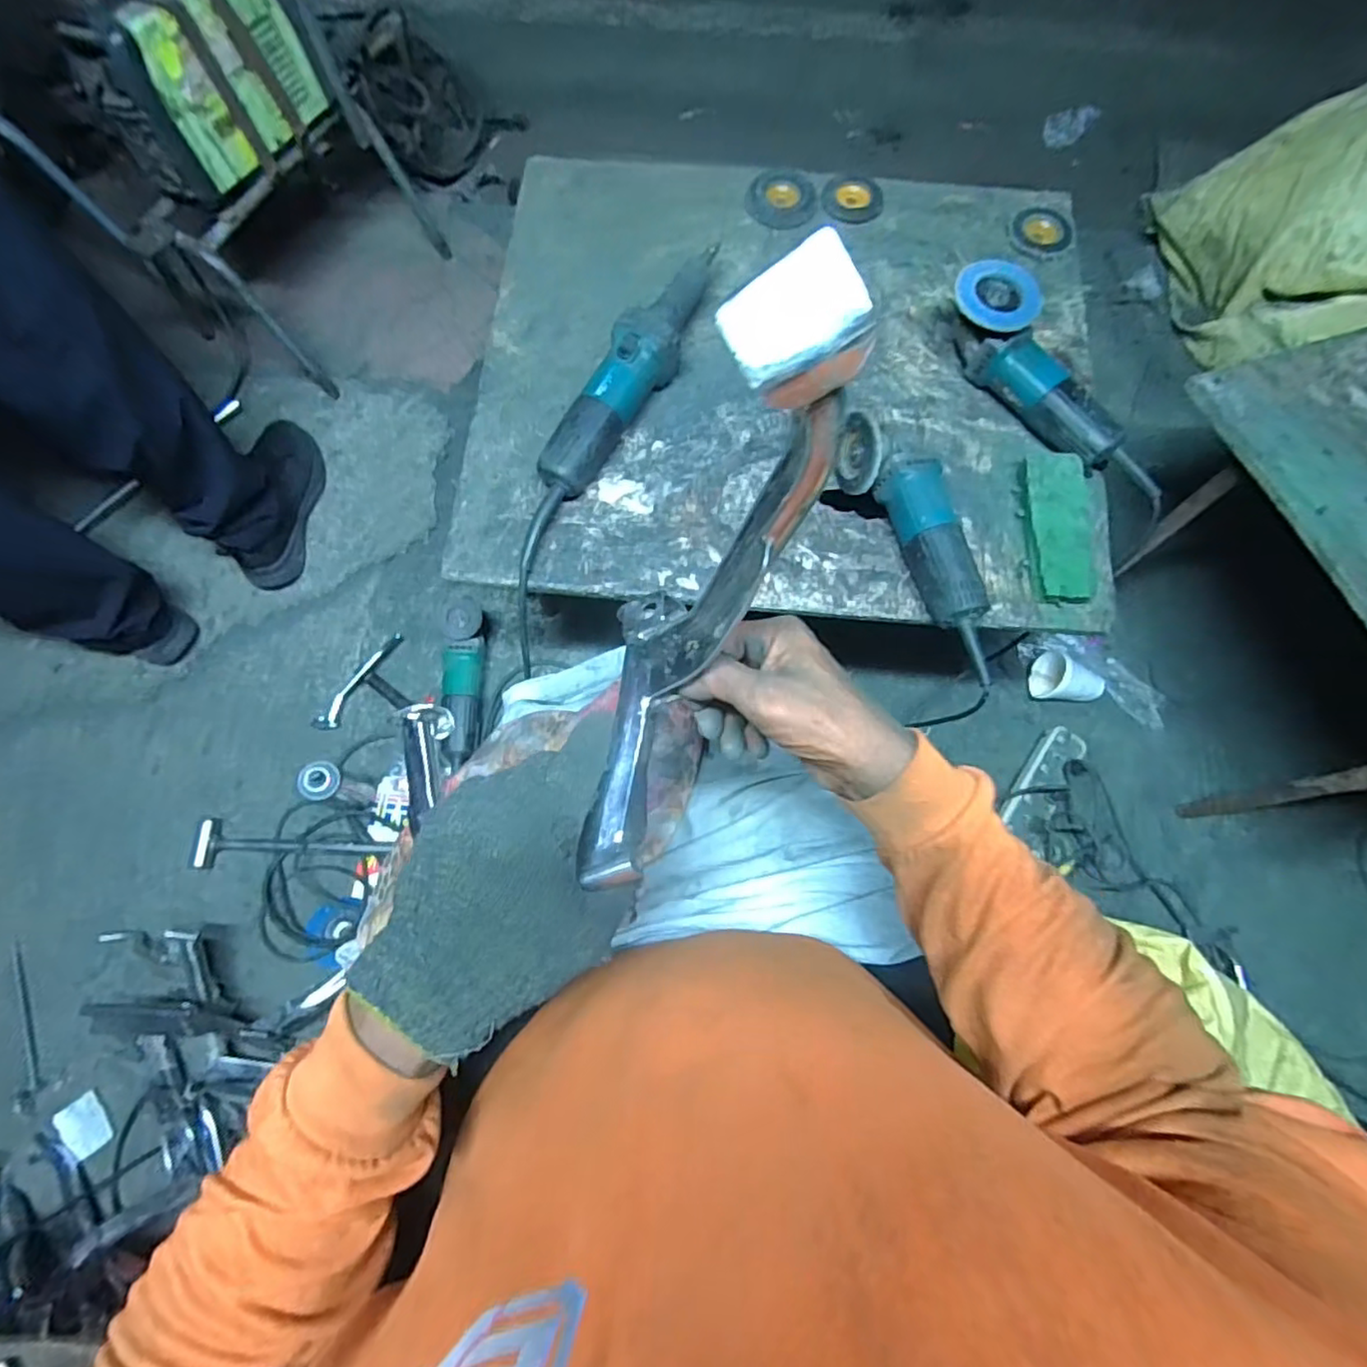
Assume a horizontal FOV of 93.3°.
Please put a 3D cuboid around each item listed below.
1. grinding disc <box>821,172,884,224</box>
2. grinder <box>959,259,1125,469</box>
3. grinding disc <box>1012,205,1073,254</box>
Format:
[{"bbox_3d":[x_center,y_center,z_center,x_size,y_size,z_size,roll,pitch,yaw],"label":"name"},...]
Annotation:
[{"bbox_3d":[0.232,-0.665,0.887,0.082,0.016,0.071,7,88,-2],"label":"grinding disc"},{"bbox_3d":[0.400,-0.364,0.756,0.086,0.081,0.267,-31,86,-10],"label":"grinder"},{"bbox_3d":[0.483,-0.611,0.869,0.082,0.009,0.082,0,75,-1],"label":"grinding disc"}]

